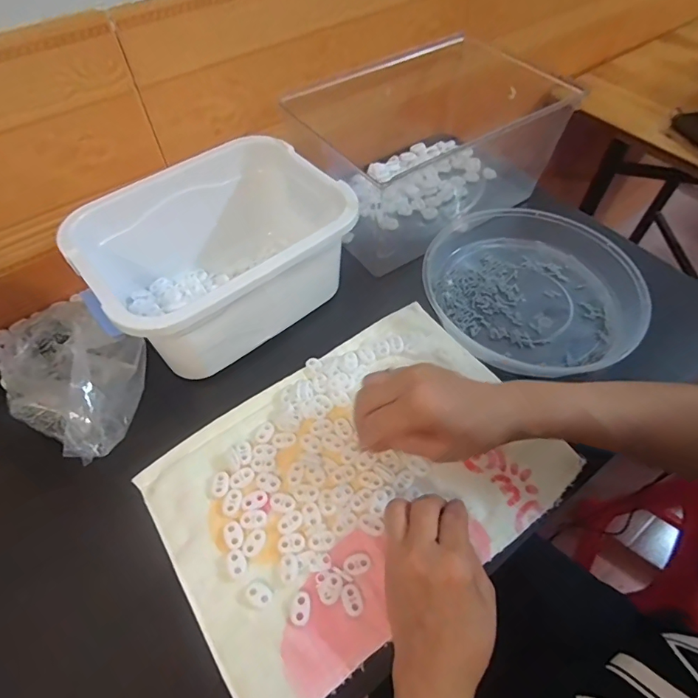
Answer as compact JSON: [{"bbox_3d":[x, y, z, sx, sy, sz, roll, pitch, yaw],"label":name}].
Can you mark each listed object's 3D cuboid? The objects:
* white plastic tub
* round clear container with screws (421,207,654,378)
[{"bbox_3d":[-0.137,-0.104,0.472,0.247,0.116,0.177,-29,62,-20],"label":"white plastic tub"},{"bbox_3d":[0.201,-0.077,0.510,0.214,0.037,0.244,-33,63,-21],"label":"round clear container with screws"}]

